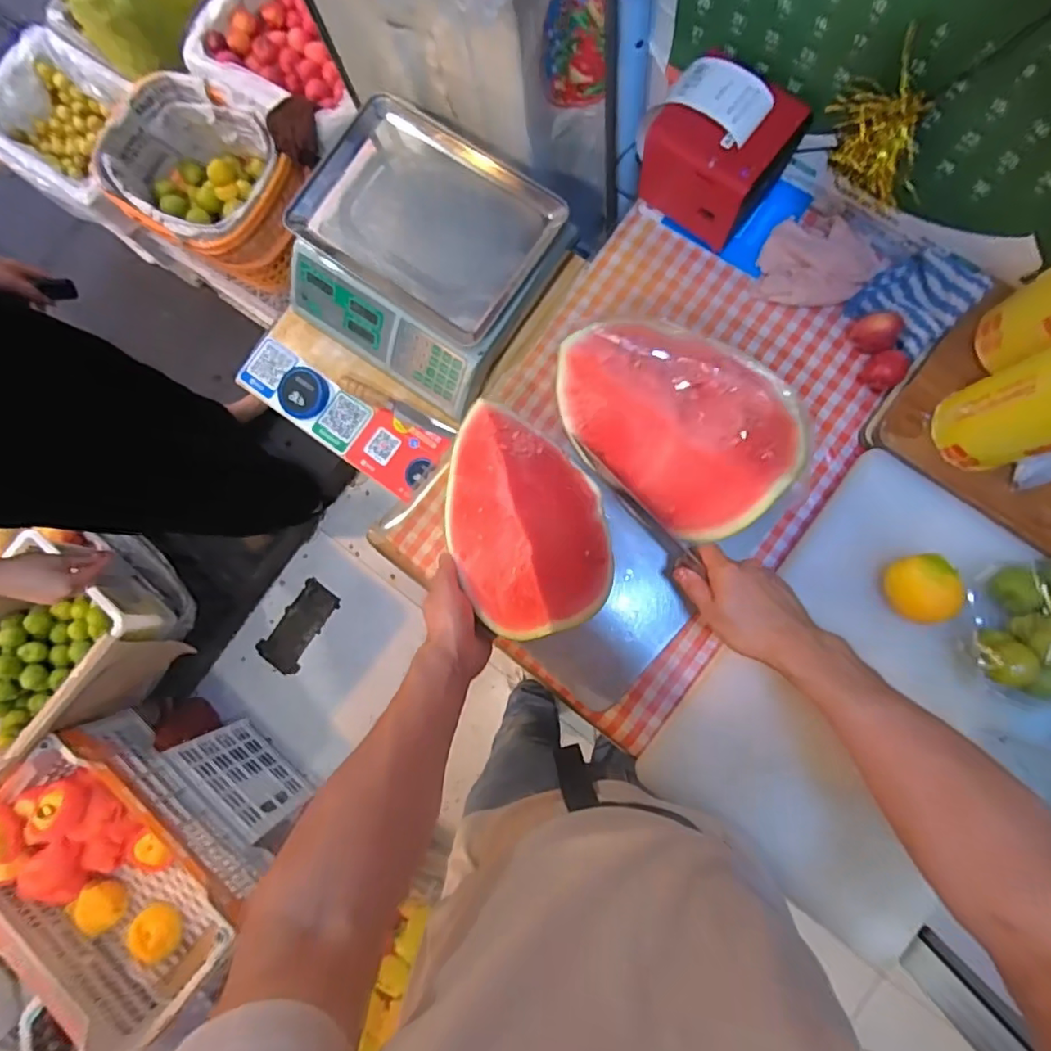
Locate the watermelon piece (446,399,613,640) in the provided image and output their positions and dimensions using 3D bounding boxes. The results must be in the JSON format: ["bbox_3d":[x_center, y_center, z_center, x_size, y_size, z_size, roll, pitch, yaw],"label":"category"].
[{"bbox_3d":[-0.004,-0.010,0.560,0.159,0.107,0.227,-16,83,4],"label":"watermelon piece"}]

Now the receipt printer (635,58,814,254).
[{"bbox_3d":[0.201,-0.407,0.604,0.145,0.123,0.121,41,90,8],"label":"receipt printer"}]

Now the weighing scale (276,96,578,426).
[{"bbox_3d":[-0.153,-0.380,0.790,0.341,0.114,0.326,34,89,8],"label":"weighing scale"}]

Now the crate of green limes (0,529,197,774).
[{"bbox_3d":[-0.930,0.255,1.151,0.281,0.272,0.408,39,89,8],"label":"crate of green limes"}]

